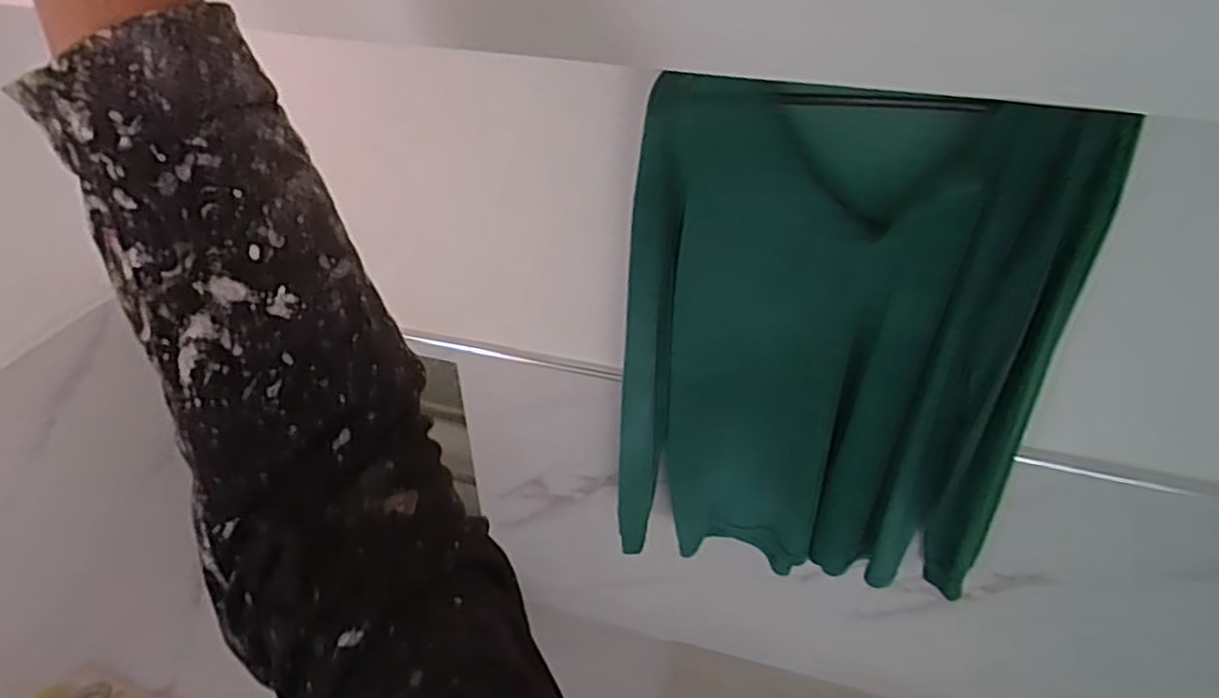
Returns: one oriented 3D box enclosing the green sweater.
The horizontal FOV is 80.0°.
[{"bbox_3d":[0.245,0.025,0.855,0.438,0.632,0.108,5,39,8],"label":"green sweater"}]

